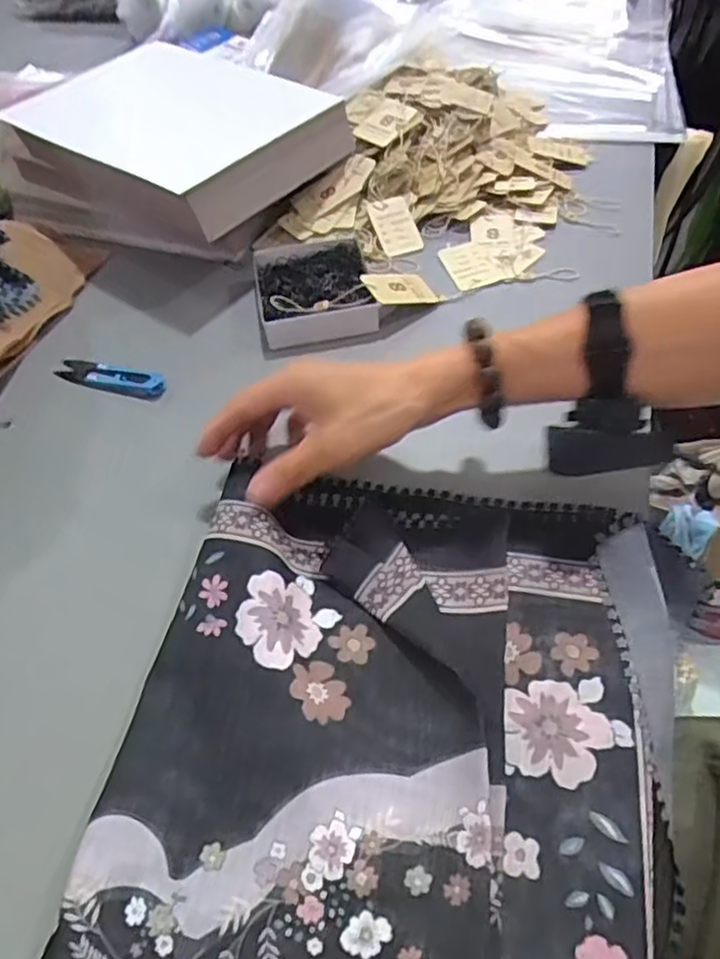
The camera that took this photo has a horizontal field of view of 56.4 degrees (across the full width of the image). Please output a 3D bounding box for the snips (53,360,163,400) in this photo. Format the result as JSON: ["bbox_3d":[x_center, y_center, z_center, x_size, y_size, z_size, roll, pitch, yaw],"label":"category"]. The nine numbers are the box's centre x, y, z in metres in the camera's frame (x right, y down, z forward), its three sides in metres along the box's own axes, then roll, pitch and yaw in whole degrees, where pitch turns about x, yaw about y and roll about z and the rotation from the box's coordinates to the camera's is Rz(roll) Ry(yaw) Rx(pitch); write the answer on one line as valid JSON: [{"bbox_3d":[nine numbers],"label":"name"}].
[{"bbox_3d":[-0.207,-0.086,0.553,0.097,0.009,0.026,15,53,14],"label":"snips"}]

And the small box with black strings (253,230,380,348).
[{"bbox_3d":[-0.041,-0.169,0.593,0.096,0.030,0.127,-9,51,-5],"label":"small box with black strings"}]

